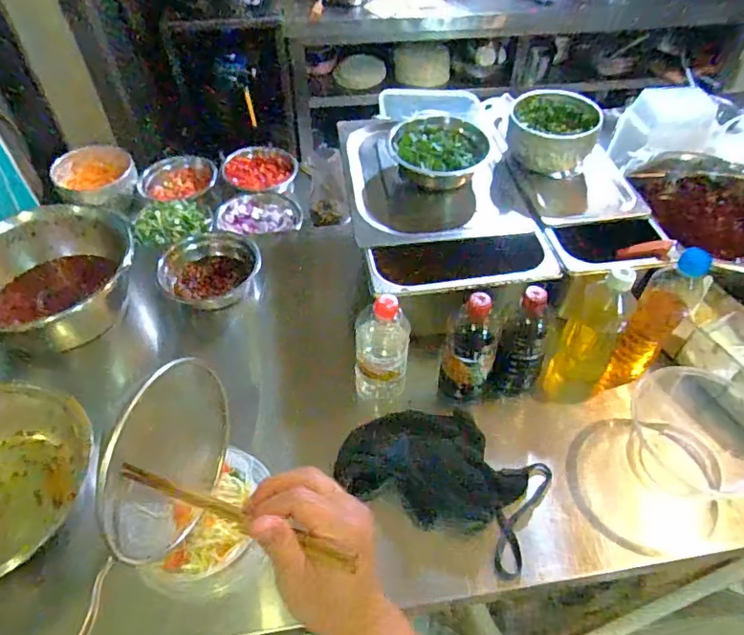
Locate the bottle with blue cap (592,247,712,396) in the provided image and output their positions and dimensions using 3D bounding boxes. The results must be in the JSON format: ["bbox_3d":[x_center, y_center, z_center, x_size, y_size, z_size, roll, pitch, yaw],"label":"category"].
[{"bbox_3d":[0.367,0.011,0.717,0.065,0.235,0.068,8,50,6],"label":"bottle with blue cap"}]

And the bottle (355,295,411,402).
[{"bbox_3d":[0.011,0.048,0.718,0.073,0.176,0.067,3,50,2],"label":"bottle"}]

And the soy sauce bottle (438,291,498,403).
[{"bbox_3d":[0.130,0.047,0.713,0.069,0.162,0.066,8,50,7],"label":"soy sauce bottle"}]

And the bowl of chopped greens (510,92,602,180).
[{"bbox_3d":[0.289,-0.297,0.863,0.135,0.068,0.164,10,51,8],"label":"bowl of chopped greens"}]

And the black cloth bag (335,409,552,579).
[{"bbox_3d":[0.089,0.189,0.669,0.242,0.049,0.163,23,54,18],"label":"black cloth bag"}]

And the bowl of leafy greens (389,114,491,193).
[{"bbox_3d":[0.104,-0.256,0.842,0.154,0.066,0.123,15,51,12],"label":"bowl of leafy greens"}]

